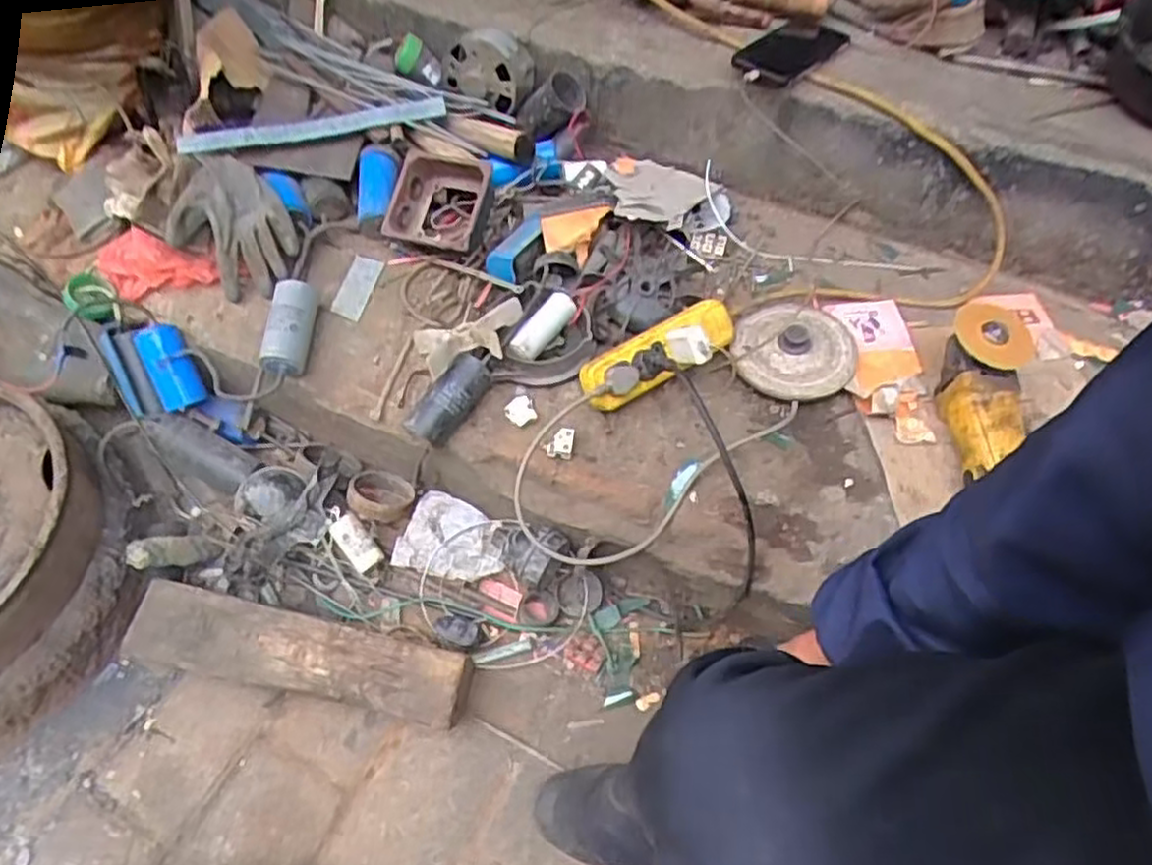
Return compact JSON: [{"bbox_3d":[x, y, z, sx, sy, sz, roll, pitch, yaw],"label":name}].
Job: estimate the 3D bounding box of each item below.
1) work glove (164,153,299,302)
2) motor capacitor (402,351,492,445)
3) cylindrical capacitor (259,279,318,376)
[{"bbox_3d":[-0.448,-0.265,0.959,0.142,0.082,0.195,-25,59,-17],"label":"work glove"},{"bbox_3d":[-0.141,-0.035,0.824,0.039,0.051,0.113,32,75,20],"label":"motor capacitor"},{"bbox_3d":[-0.337,-0.124,0.873,0.050,0.041,0.112,3,68,1],"label":"cylindrical capacitor"}]

